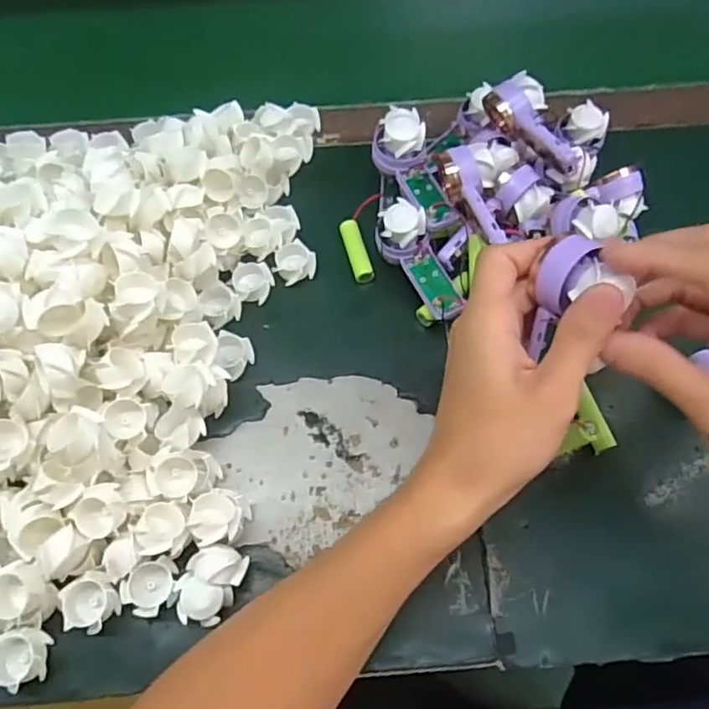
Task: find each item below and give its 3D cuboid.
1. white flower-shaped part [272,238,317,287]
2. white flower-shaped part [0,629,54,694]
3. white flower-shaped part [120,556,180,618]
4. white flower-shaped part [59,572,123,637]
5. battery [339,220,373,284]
[{"bbox_3d":[-0.044,-0.067,0.443,0.031,0.014,0.031,0,65,0],"label":"white flower-shaped part"},{"bbox_3d":[-0.187,0.170,0.330,0.029,0.014,0.029,-5,65,-2],"label":"white flower-shaped part"},{"bbox_3d":[-0.118,0.136,0.346,0.031,0.017,0.028,-30,68,-13],"label":"white flower-shaped part"},{"bbox_3d":[-0.150,0.143,0.339,0.031,0.019,0.031,0,65,0],"label":"white flower-shaped part"},{"bbox_3d":[0.002,-0.078,0.450,0.014,0.013,0.052,-14,65,-6],"label":"battery"}]

